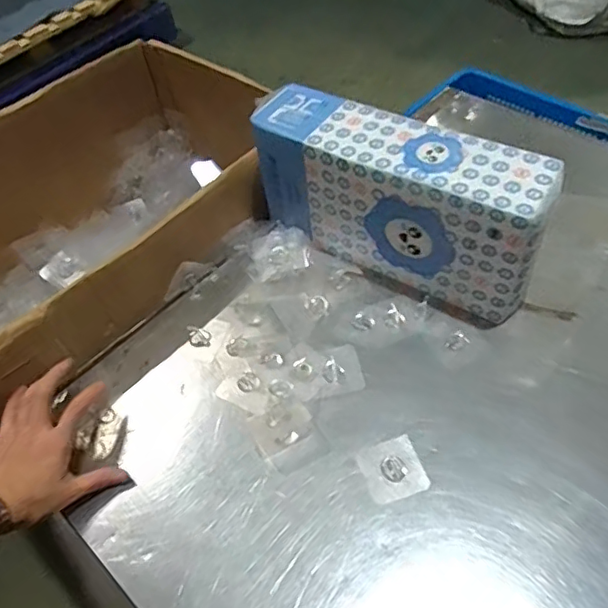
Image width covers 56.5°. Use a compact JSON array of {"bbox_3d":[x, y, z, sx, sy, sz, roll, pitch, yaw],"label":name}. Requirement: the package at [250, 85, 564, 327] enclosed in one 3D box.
[{"bbox_3d":[0.099,-0.114,0.636,0.335,0.160,0.100,25,58,23],"label":"package"}]

